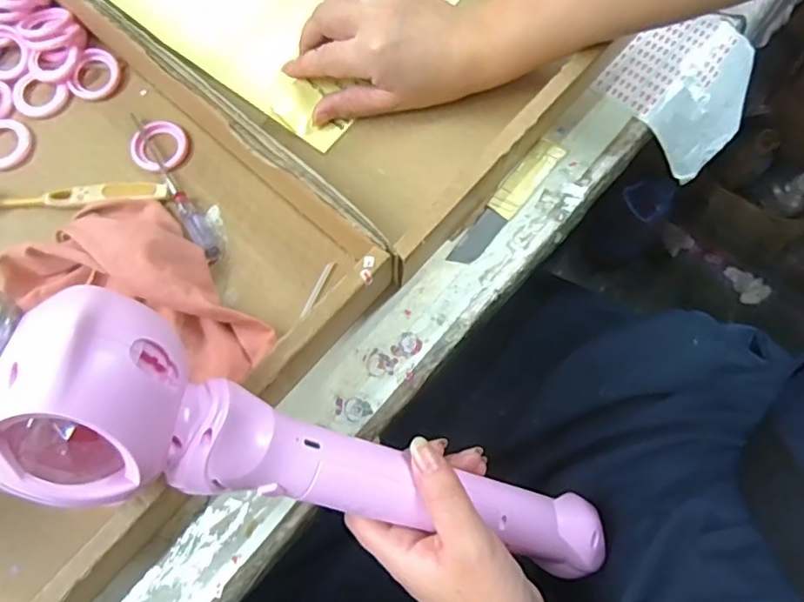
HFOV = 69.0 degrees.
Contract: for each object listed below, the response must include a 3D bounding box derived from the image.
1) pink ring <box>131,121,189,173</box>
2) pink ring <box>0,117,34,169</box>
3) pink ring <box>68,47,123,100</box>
[{"bbox_3d":[-0.166,-0.106,0.400,0.038,0.006,0.038,0,75,-1],"label":"pink ring"},{"bbox_3d":[-0.274,-0.108,0.401,0.037,0.004,0.037,0,75,-1],"label":"pink ring"},{"bbox_3d":[-0.215,-0.161,0.412,0.032,0.007,0.037,12,75,2],"label":"pink ring"}]

